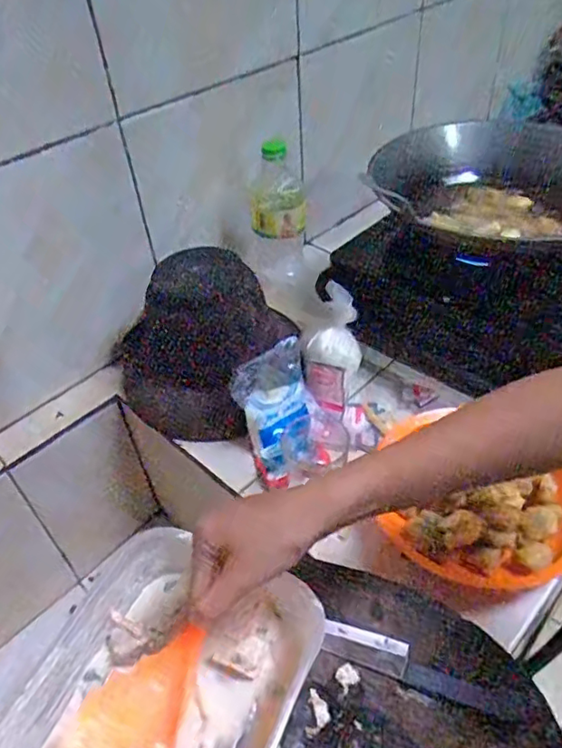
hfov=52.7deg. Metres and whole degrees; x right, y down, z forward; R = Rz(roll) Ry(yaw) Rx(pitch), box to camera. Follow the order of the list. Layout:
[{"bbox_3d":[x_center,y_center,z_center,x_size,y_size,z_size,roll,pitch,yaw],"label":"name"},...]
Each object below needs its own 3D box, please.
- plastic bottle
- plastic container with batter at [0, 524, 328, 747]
[{"bbox_3d":[-0.003,-0.211,0.772,0.069,0.203,0.061,-2,43,2],"label":"plastic bottle"},{"bbox_3d":[-0.089,0.230,0.387,0.147,0.089,0.224,15,47,19],"label":"plastic container with batter"}]

